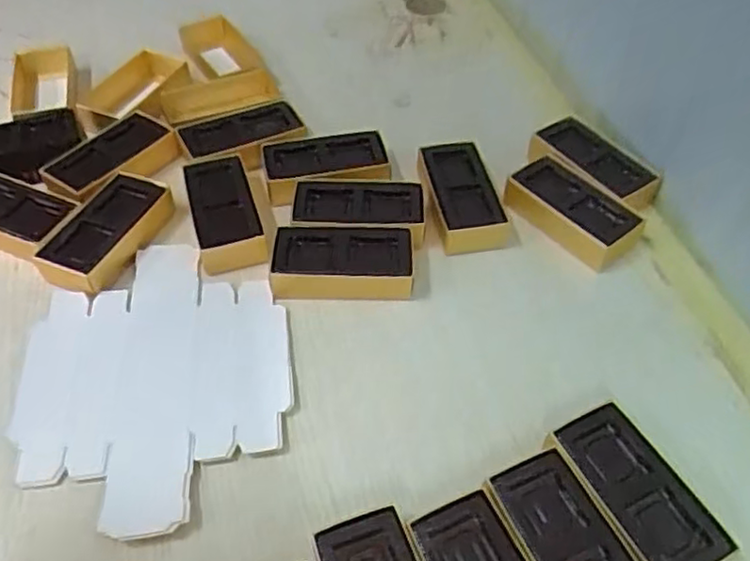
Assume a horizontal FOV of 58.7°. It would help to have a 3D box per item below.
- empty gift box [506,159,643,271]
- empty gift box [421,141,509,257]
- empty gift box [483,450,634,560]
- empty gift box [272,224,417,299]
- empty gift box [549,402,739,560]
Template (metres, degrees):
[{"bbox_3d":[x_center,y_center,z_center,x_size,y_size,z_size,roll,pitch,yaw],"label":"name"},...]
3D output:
[{"bbox_3d":[0.170,-0.059,0.582,0.112,0.033,0.058,36,59,26],"label":"empty gift box"},{"bbox_3d":[0.077,-0.076,0.598,0.058,0.031,0.114,-9,51,-7],"label":"empty gift box"},{"bbox_3d":[0.116,0.165,0.400,0.055,0.030,0.110,-19,53,-16],"label":"empty gift box"},{"bbox_3d":[-0.026,-0.013,0.545,0.111,0.033,0.054,1,50,1],"label":"empty gift box"},{"bbox_3d":[0.164,0.137,0.422,0.059,0.033,0.109,-22,53,-18],"label":"empty gift box"}]

